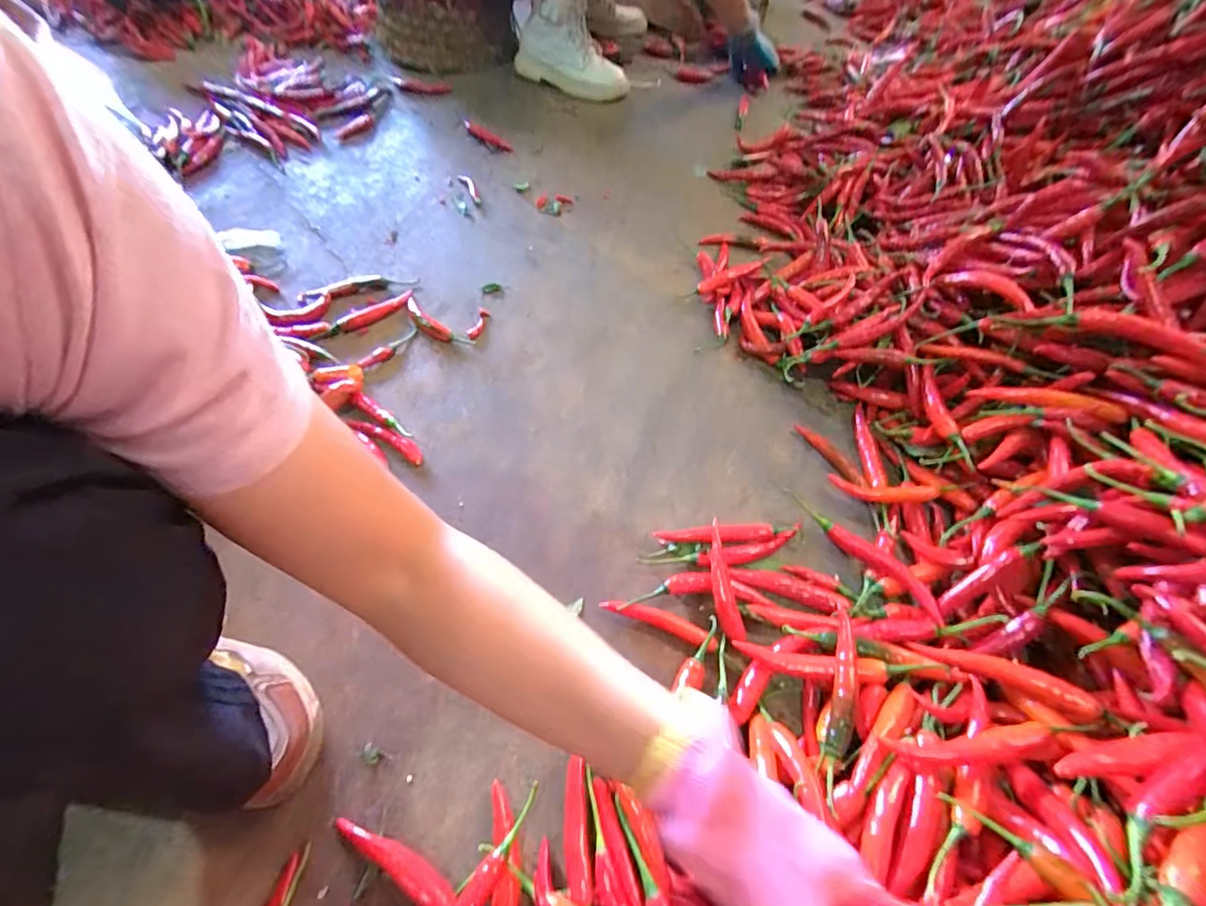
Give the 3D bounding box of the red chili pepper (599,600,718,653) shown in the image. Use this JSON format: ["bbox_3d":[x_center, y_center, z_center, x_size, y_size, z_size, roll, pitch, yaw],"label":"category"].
[{"bbox_3d":[0.052,0.157,0.487,0.110,0.016,0.019,19,58,10],"label":"red chili pepper"}]

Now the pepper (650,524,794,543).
[{"bbox_3d":[0.124,0.082,0.530,0.138,0.019,0.021,-2,57,-4],"label":"pepper"}]

